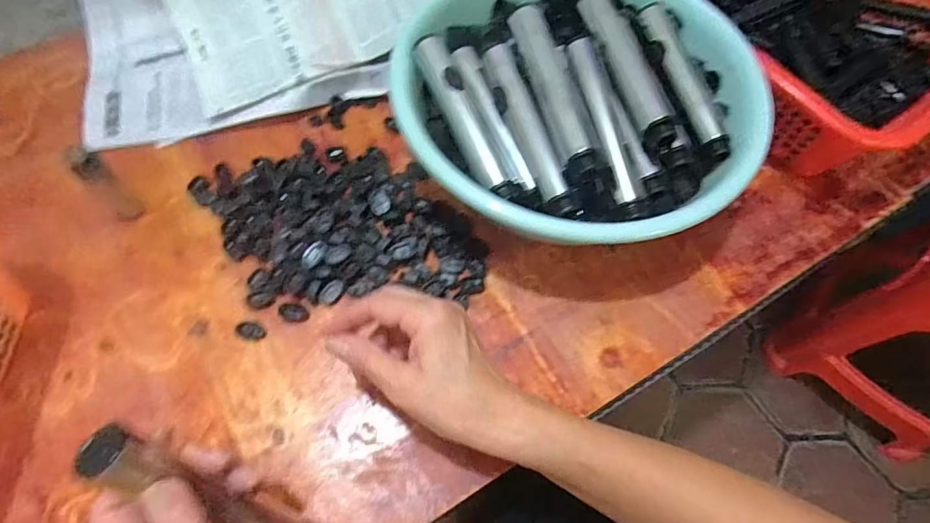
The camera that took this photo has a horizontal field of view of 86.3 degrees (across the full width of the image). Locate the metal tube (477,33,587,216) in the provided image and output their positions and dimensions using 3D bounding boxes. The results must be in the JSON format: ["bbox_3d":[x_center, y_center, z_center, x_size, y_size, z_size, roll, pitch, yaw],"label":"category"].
[{"bbox_3d":[0.046,-0.108,0.377,0.021,0.023,0.169,-16,66,-10],"label":"metal tube"}]

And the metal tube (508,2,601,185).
[{"bbox_3d":[0.069,-0.126,0.377,0.032,0.036,0.158,-12,66,-8],"label":"metal tube"}]

